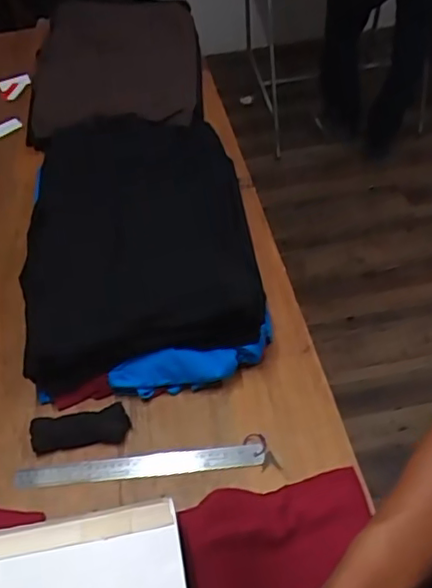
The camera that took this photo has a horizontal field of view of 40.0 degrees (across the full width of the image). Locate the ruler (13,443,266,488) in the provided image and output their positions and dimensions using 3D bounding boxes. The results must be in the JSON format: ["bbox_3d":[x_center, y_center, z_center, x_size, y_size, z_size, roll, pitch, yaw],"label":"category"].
[{"bbox_3d":[-0.098,0.223,0.770,0.318,0.007,0.031,-6,57,-1],"label":"ruler"}]

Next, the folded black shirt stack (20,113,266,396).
[{"bbox_3d":[-0.123,-0.111,0.974,0.355,0.111,0.544,-11,50,-4],"label":"folded black shirt stack"}]

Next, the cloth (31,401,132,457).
[{"bbox_3d":[-0.182,0.179,0.791,0.128,0.026,0.046,-8,50,-2],"label":"cloth"}]

